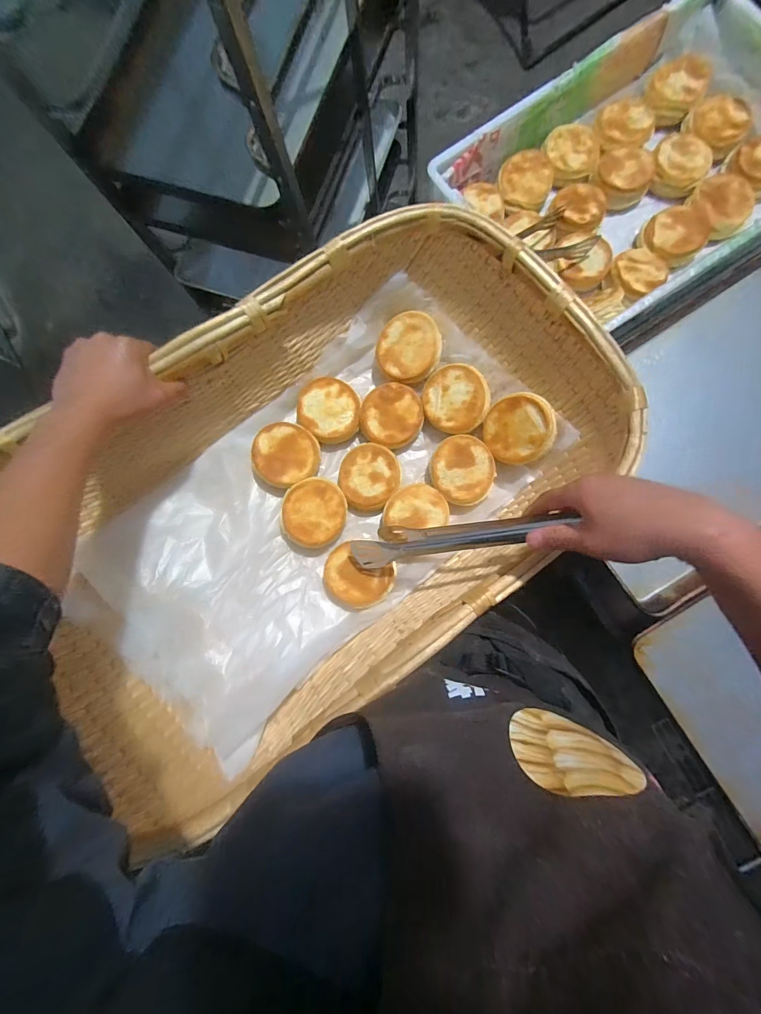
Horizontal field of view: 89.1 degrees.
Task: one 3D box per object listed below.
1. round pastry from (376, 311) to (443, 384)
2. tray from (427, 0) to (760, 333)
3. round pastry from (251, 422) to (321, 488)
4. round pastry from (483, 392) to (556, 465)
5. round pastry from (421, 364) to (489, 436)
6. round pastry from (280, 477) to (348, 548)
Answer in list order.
[{"bbox_3d":[0.043,-0.243,0.593,0.097,0.025,0.097,1,97,8],"label":"round pastry"},{"bbox_3d":[0.441,-0.561,0.681,0.578,0.117,0.420,-35,82,1],"label":"tray"},{"bbox_3d":[-0.147,-0.080,0.600,0.095,0.033,0.091,-1,84,6],"label":"round pastry"},{"bbox_3d":[0.198,-0.113,0.558,0.097,0.018,0.097,12,106,44],"label":"round pastry"},{"bbox_3d":[0.117,-0.166,0.595,0.101,0.022,0.101,3,102,16],"label":"round pastry"},{"bbox_3d":[-0.102,0.009,0.593,0.096,0.025,0.102,4,88,-10],"label":"round pastry"}]

